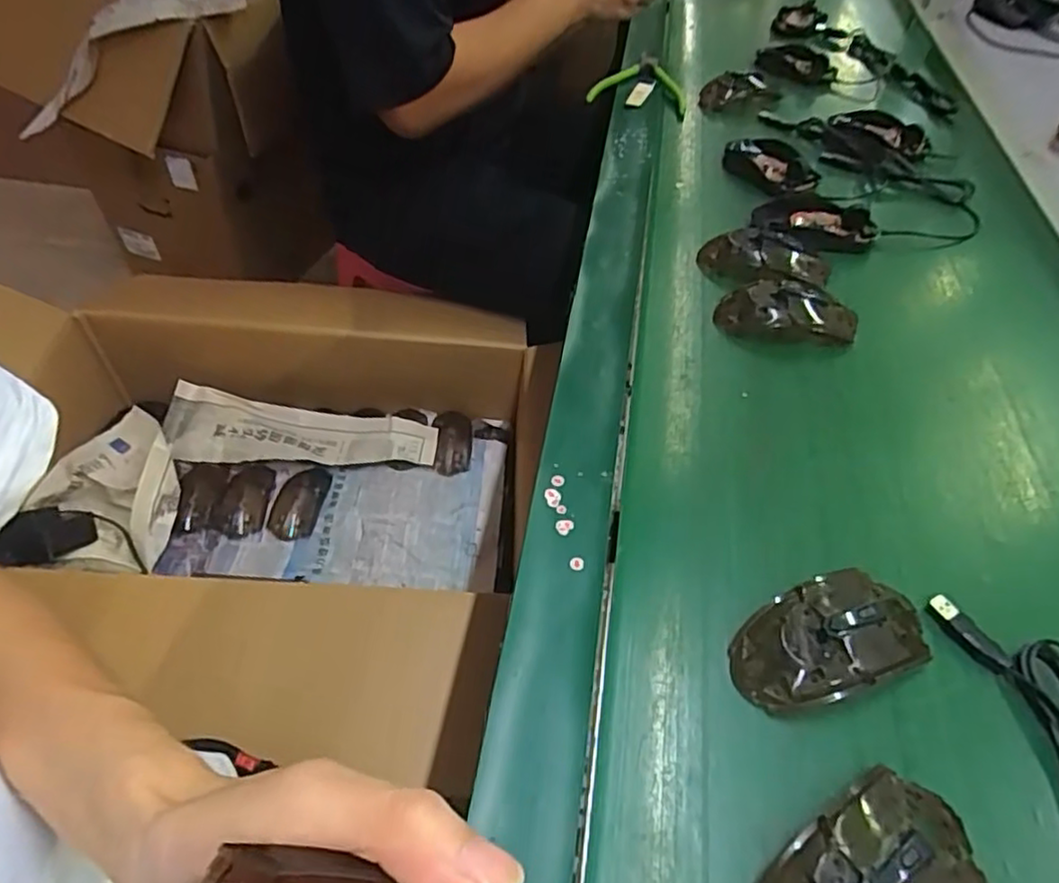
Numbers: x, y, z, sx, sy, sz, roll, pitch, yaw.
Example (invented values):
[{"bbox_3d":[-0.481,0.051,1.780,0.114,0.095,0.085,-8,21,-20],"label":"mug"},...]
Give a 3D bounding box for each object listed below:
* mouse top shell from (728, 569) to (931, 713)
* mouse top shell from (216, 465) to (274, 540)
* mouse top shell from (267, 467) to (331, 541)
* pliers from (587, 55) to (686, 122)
[{"bbox_3d":[0.158,0.103,0.350,0.105,0.031,0.056,-17,52,-17],"label":"mouse top shell"},{"bbox_3d":[-0.371,0.077,0.862,0.056,0.025,0.100,-3,50,-4],"label":"mouse top shell"},{"bbox_3d":[-0.297,0.076,0.864,0.053,0.032,0.102,9,50,6],"label":"mouse top shell"},{"bbox_3d":[0.137,-0.438,0.809,0.116,0.022,0.111,12,51,9],"label":"pliers"}]

